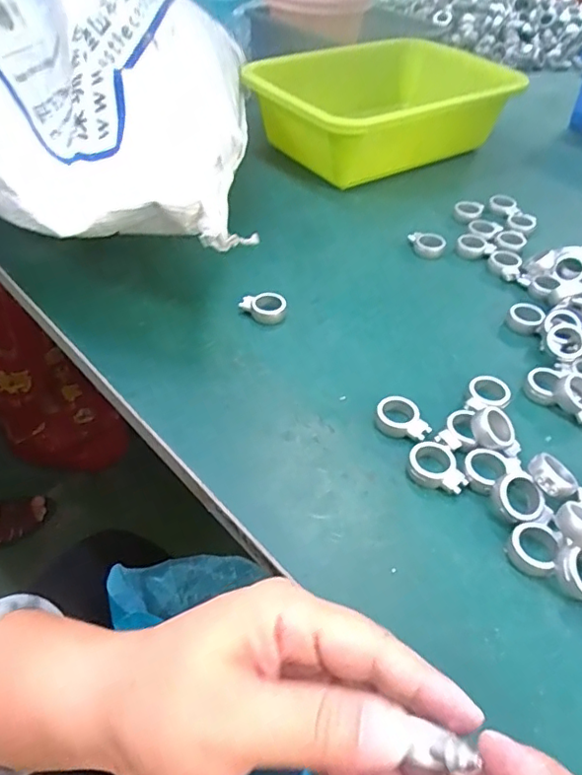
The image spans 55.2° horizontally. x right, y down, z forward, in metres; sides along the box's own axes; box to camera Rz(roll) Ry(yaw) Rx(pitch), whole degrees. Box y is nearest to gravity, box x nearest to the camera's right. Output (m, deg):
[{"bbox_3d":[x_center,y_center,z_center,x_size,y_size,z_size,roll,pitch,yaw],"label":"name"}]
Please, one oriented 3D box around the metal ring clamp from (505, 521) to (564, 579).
[{"bbox_3d":[0.123,0.079,0.279,0.024,0.011,0.027,25,50,22],"label":"metal ring clamp"}]

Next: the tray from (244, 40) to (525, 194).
[{"bbox_3d":[0.109,-0.311,0.622,0.274,0.078,0.200,-22,49,-21],"label":"tray"}]

